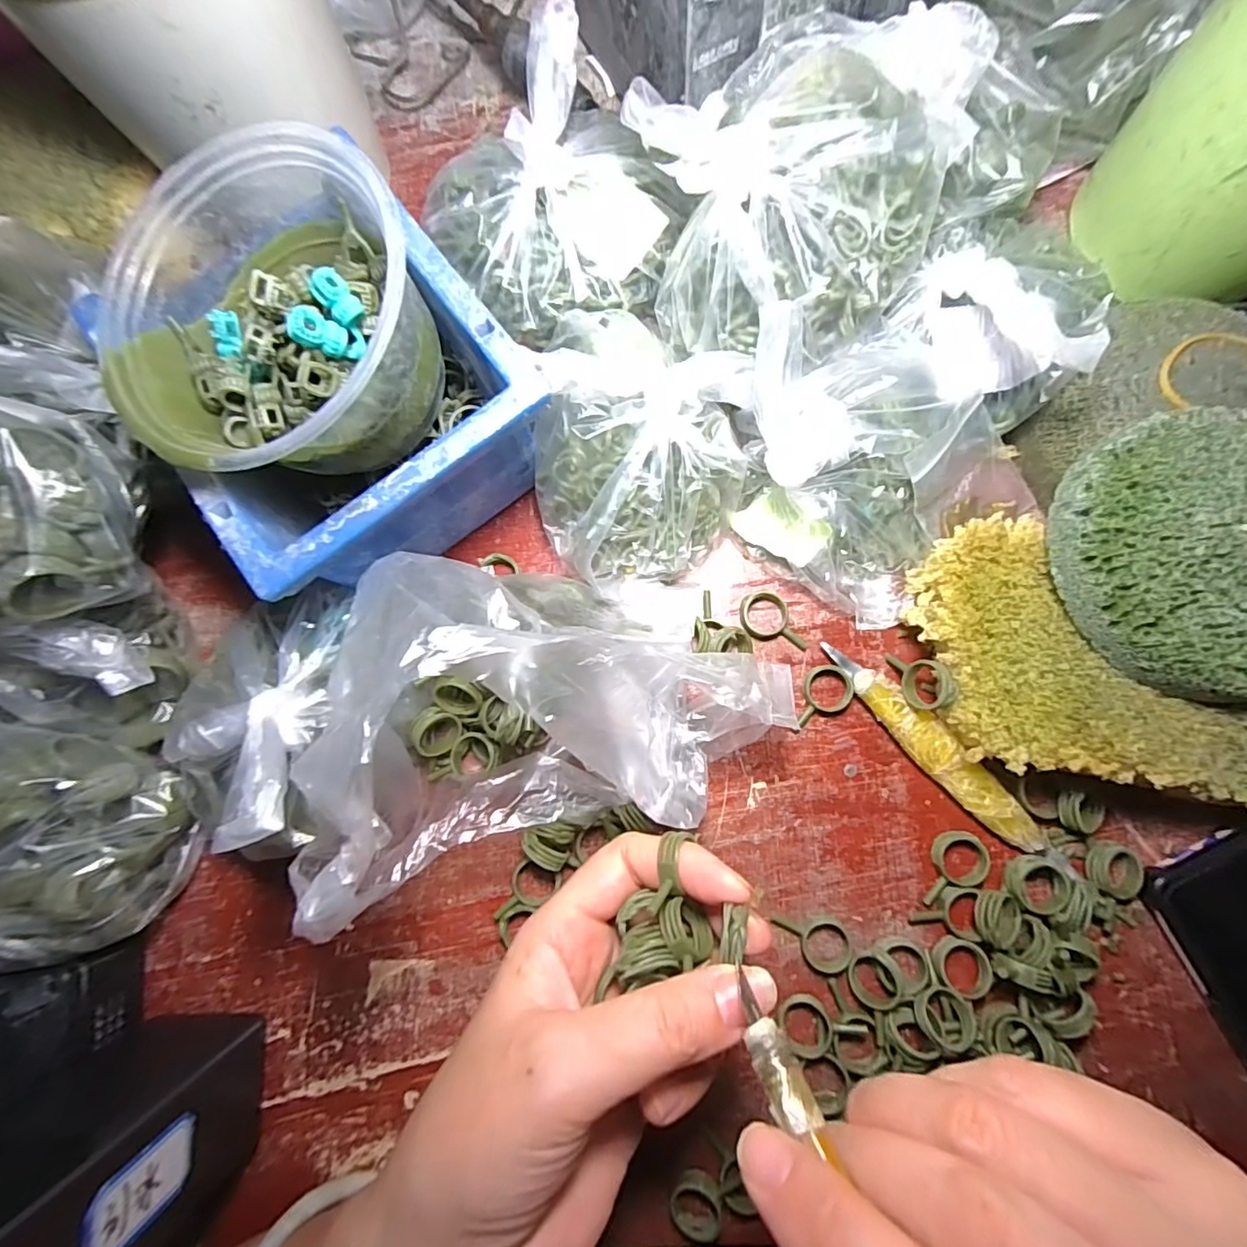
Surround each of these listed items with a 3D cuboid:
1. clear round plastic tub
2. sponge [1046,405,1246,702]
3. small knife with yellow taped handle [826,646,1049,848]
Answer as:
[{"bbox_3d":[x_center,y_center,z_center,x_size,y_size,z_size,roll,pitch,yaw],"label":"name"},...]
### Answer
[{"bbox_3d":[-0.122,-0.105,0.198,0.106,0.059,0.110,0,82,3],"label":"clear round plastic tub"},{"bbox_3d":[0.210,-0.026,0.195,0.094,0.019,0.100,0,82,3],"label":"sponge"},{"bbox_3d":[0.132,0.053,0.237,0.115,0.011,0.018,44,86,8],"label":"small knife with yellow taped handle"}]

